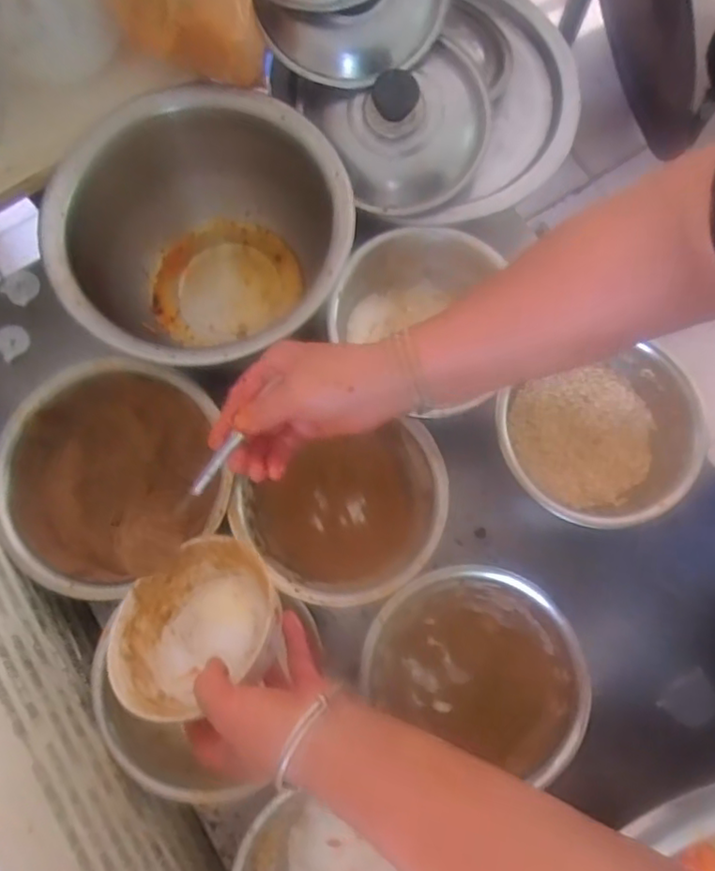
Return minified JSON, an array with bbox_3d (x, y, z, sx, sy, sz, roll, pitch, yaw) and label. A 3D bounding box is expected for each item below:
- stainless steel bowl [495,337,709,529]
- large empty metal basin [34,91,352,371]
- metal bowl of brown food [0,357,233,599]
[{"bbox_3d":[0.231,0.003,0.598,0.165,0.085,0.161,0,78,1],"label":"stainless steel bowl"},{"bbox_3d":[-0.134,-0.174,0.617,0.243,0.167,0.259,0,78,1],"label":"large empty metal basin"},{"bbox_3d":[-0.227,0.037,0.598,0.170,0.119,0.203,29,80,7],"label":"metal bowl of brown food"}]

